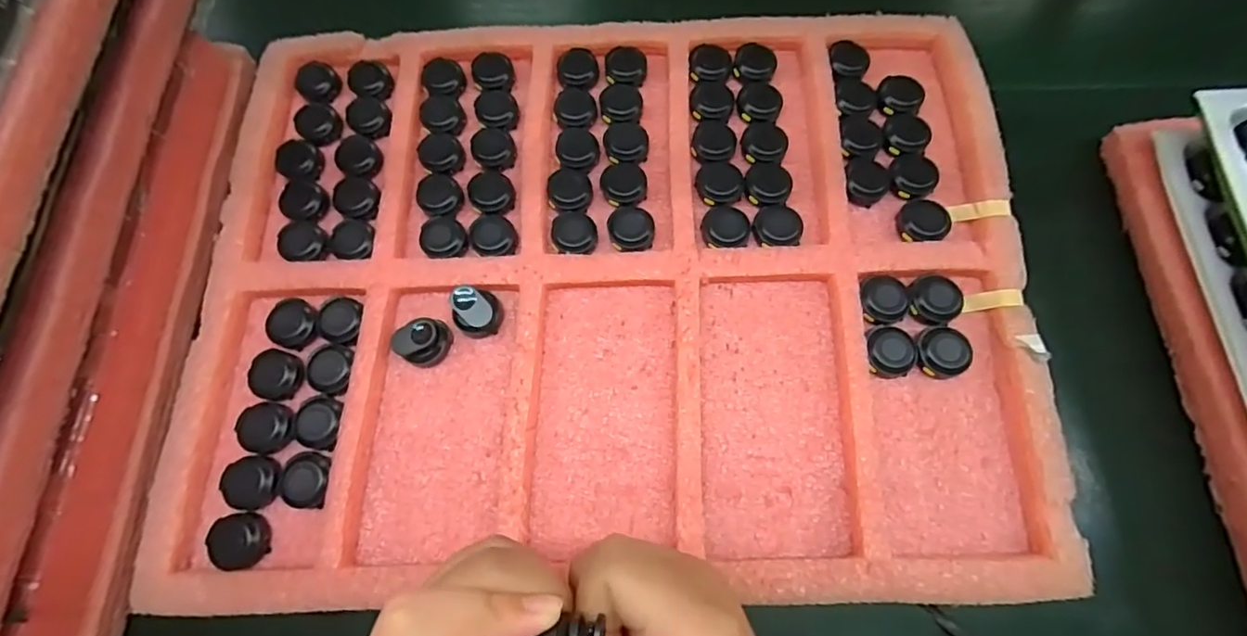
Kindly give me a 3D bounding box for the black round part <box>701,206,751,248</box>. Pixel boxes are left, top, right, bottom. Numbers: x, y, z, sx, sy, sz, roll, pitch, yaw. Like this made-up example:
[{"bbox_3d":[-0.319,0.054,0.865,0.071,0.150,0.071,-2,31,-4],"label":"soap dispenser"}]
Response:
[{"bbox_3d":[0.065,-0.058,0.343,0.030,0.007,0.030,0,70,1],"label":"black round part"}]

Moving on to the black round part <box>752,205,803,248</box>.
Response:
[{"bbox_3d":[0.099,-0.059,0.341,0.031,0.009,0.029,0,70,1],"label":"black round part"}]

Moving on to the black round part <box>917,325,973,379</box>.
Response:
[{"bbox_3d":[0.190,0.019,0.317,0.034,0.013,0.033,0,70,1],"label":"black round part"}]

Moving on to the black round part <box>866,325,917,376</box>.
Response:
[{"bbox_3d":[0.158,0.018,0.318,0.029,0.013,0.030,0,70,1],"label":"black round part"}]

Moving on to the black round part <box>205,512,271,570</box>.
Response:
[{"bbox_3d":[-0.216,0.125,0.302,0.031,0.014,0.030,0,70,1],"label":"black round part"}]

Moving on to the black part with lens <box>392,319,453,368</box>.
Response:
[{"bbox_3d":[-0.121,0.012,0.323,0.026,0.029,0.030,31,74,11],"label":"black part with lens"}]

